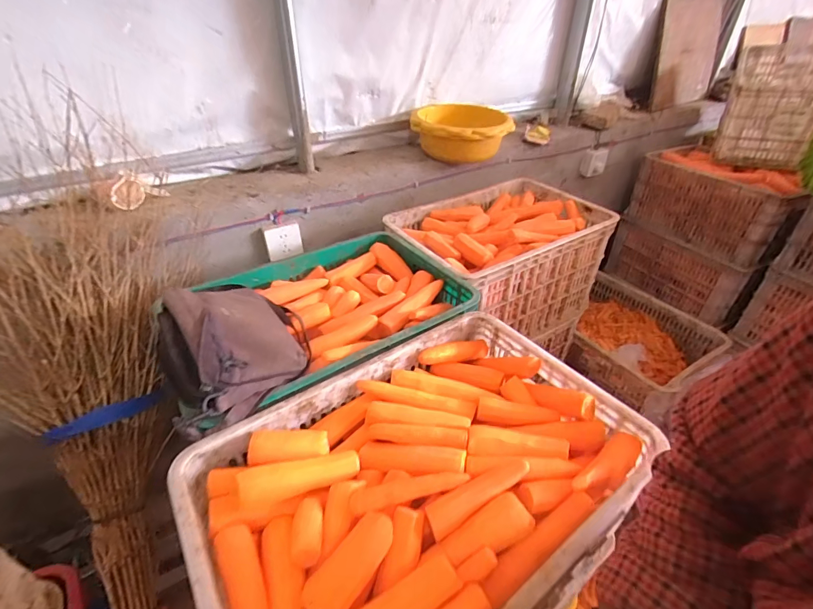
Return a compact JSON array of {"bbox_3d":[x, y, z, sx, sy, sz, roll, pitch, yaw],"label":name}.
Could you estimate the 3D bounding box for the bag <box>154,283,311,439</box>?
[{"bbox_3d":[-0.269,0.042,0.621,0.209,0.097,0.295,-24,43,-28],"label":"bag"}]

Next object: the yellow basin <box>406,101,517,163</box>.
[{"bbox_3d":[0.163,-0.509,1.189,0.288,0.108,0.288,0,37,0],"label":"yellow basin"}]

